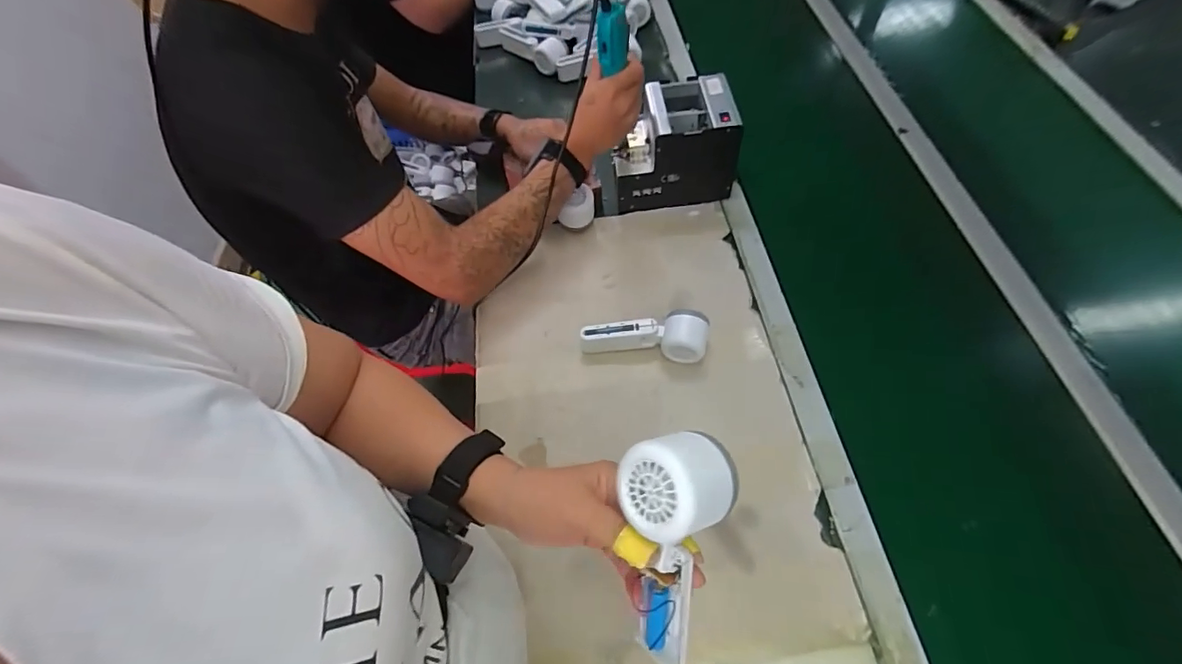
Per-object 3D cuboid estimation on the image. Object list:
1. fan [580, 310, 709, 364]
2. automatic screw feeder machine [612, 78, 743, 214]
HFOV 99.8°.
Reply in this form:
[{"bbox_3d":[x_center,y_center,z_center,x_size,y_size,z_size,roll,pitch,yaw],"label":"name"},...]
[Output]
[{"bbox_3d":[0.070,0.007,0.673,0.167,0.056,0.055,2,59,4],"label":"fan"},{"bbox_3d":[0.127,-0.290,0.781,0.178,0.154,0.124,-3,59,1],"label":"automatic screw feeder machine"}]

